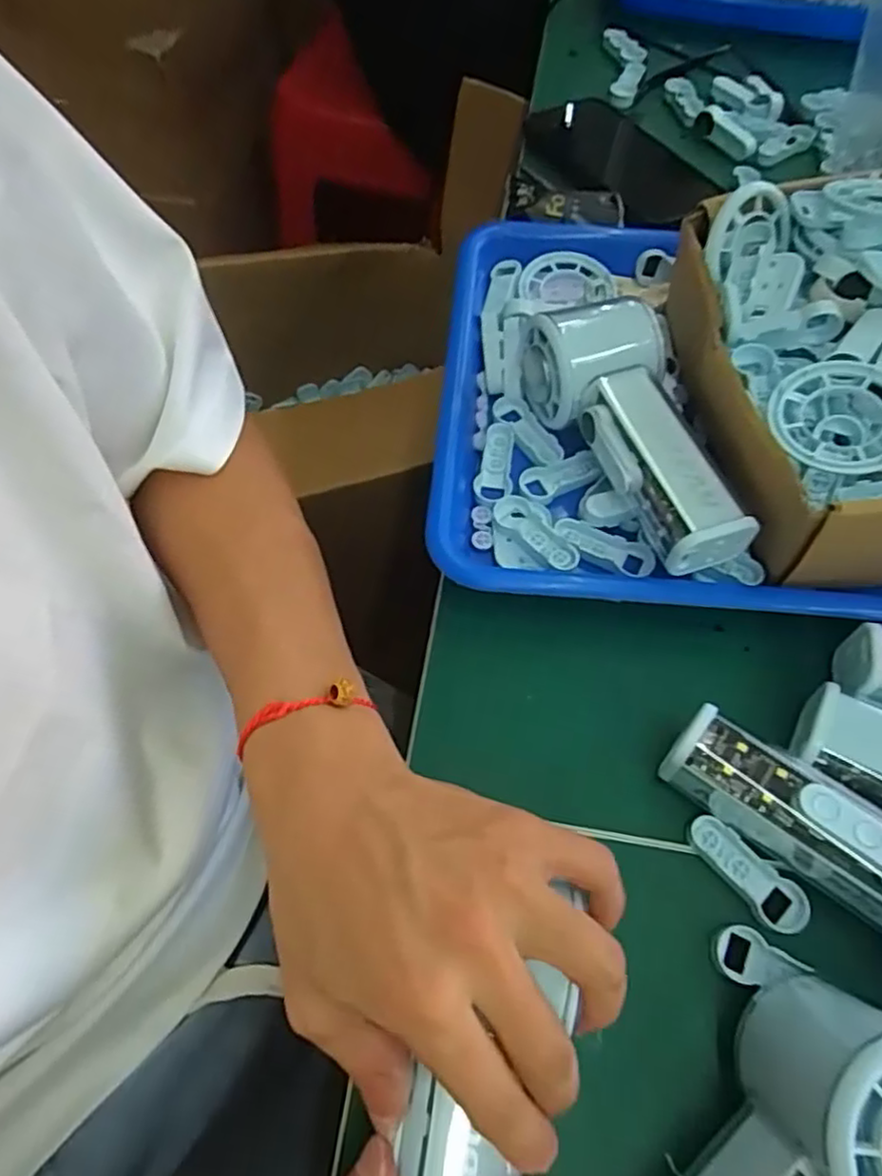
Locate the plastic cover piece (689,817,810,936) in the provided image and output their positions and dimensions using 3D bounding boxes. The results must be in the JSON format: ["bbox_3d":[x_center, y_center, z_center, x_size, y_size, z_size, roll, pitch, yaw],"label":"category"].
[{"bbox_3d":[0.121,0.113,0.270,0.019,0.007,0.051,-40,70,-19],"label":"plastic cover piece"}]

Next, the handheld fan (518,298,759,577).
[{"bbox_3d":[0.093,-0.076,0.334,0.061,0.043,0.151,-15,64,-9],"label":"handheld fan"}]

